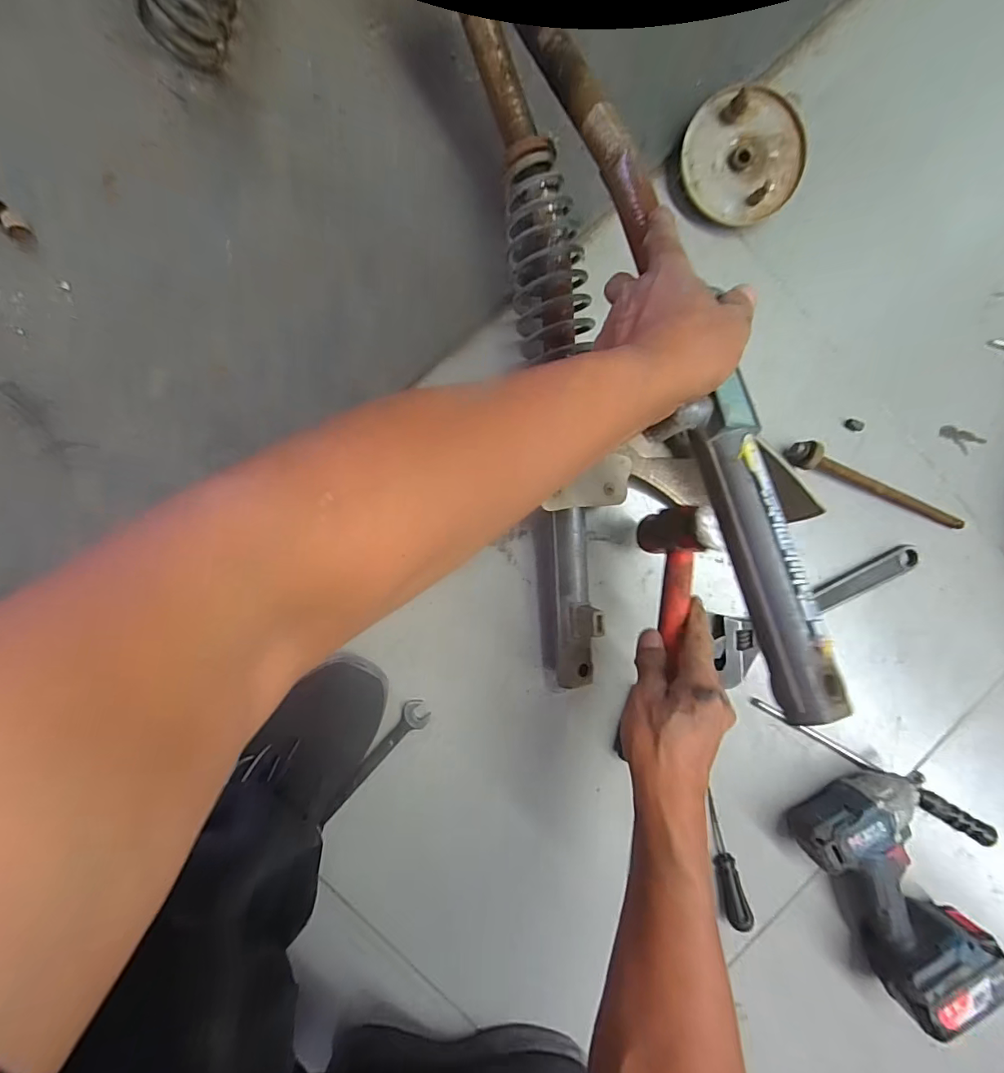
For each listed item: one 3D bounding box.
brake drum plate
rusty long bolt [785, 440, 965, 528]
[{"bbox_3d":[0.258,-0.404,0.512,0.127,0.041,0.128,0,90,-6],"label":"brake drum plate"},{"bbox_3d":[0.428,-0.054,0.544,0.231,0.039,0.027,19,88,-5],"label":"rusty long bolt"}]

